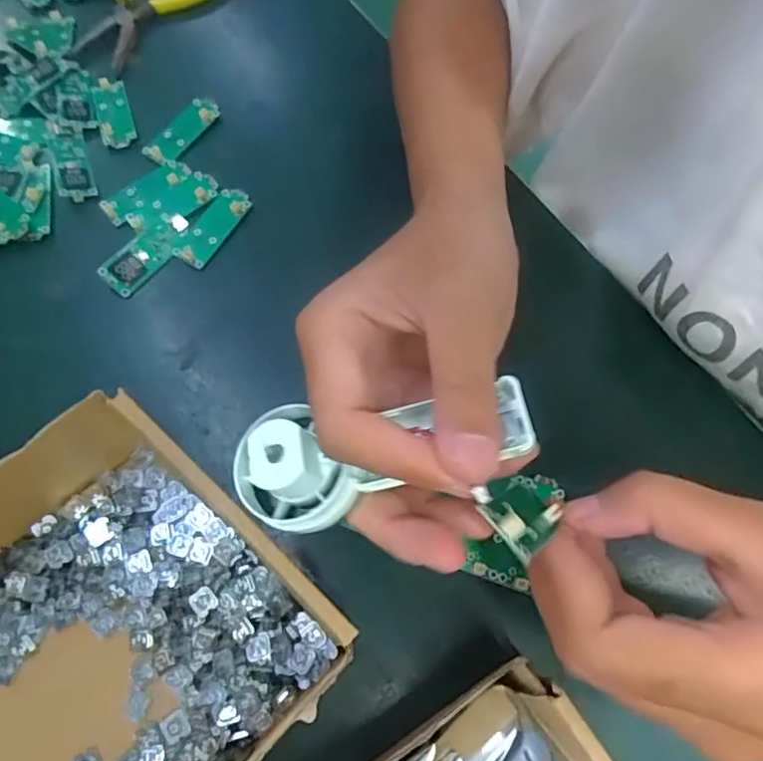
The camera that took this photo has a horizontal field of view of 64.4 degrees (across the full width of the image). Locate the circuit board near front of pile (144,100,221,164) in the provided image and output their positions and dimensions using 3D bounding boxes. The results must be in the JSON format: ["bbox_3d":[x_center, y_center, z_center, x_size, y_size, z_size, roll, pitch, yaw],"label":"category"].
[{"bbox_3d":[-0.115,-0.145,0.350,0.019,0.005,0.051,35,72,6],"label":"circuit board near front of pile"}]

